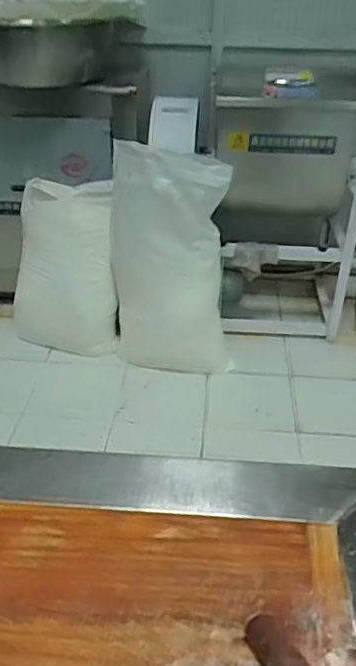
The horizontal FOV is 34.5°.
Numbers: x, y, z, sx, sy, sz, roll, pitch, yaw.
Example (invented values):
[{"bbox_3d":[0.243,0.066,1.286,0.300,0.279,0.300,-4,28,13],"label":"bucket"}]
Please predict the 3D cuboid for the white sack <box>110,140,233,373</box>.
[{"bbox_3d":[-0.019,-0.234,1.945,0.398,0.780,0.248,-1,33,-4],"label":"white sack"}]

